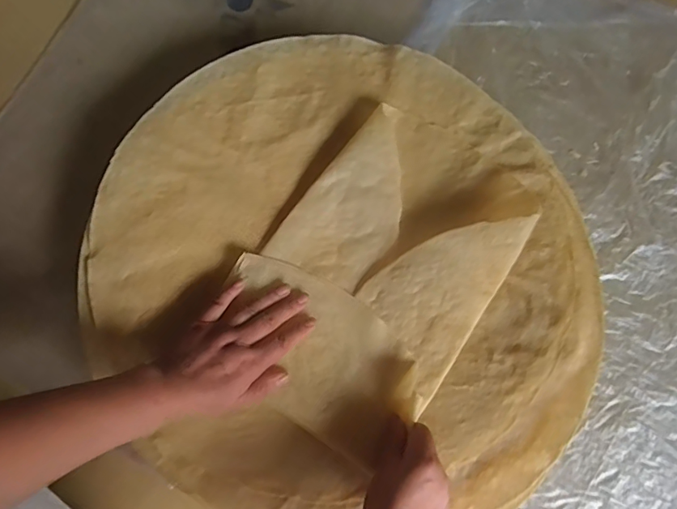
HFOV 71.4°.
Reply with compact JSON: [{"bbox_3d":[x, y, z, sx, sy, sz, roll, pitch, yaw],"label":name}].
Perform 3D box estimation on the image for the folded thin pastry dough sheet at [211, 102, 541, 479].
[{"bbox_3d":[0.031,0.035,0.522,0.241,0.059,0.326,34,80,6],"label":"folded thin pastry dough sheet"}]

